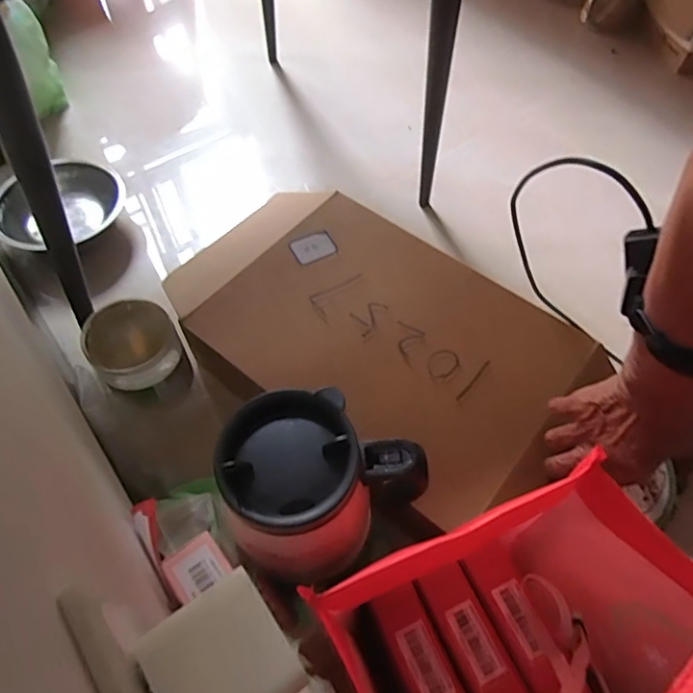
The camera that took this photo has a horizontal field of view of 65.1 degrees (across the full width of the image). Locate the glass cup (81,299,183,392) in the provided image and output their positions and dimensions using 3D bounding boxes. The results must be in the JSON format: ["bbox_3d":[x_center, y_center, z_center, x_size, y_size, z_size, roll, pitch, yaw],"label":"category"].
[{"bbox_3d":[-0.209,-0.005,0.529,0.080,0.043,0.081,0,58,-1],"label":"glass cup"}]

